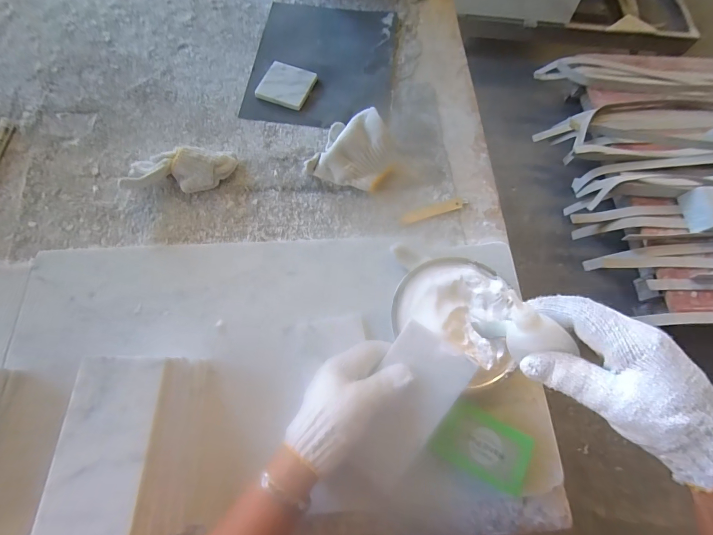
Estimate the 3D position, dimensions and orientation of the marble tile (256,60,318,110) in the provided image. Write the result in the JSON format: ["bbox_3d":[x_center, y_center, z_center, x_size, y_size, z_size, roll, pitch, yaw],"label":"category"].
[{"bbox_3d":[-0.112,-0.293,0.548,0.076,0.015,0.077,19,70,4],"label":"marble tile"}]

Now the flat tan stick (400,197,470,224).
[{"bbox_3d":[0.112,-0.083,0.485,0.102,0.004,0.018,-19,71,-10],"label":"flat tan stick"}]

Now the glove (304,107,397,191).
[{"bbox_3d":[-0.001,-0.171,0.485,0.111,0.056,0.105,16,69,3],"label":"glove"}]

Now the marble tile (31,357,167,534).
[{"bbox_3d":[-0.214,0.152,0.287,0.072,0.014,0.147,2,69,-4],"label":"marble tile"}]

